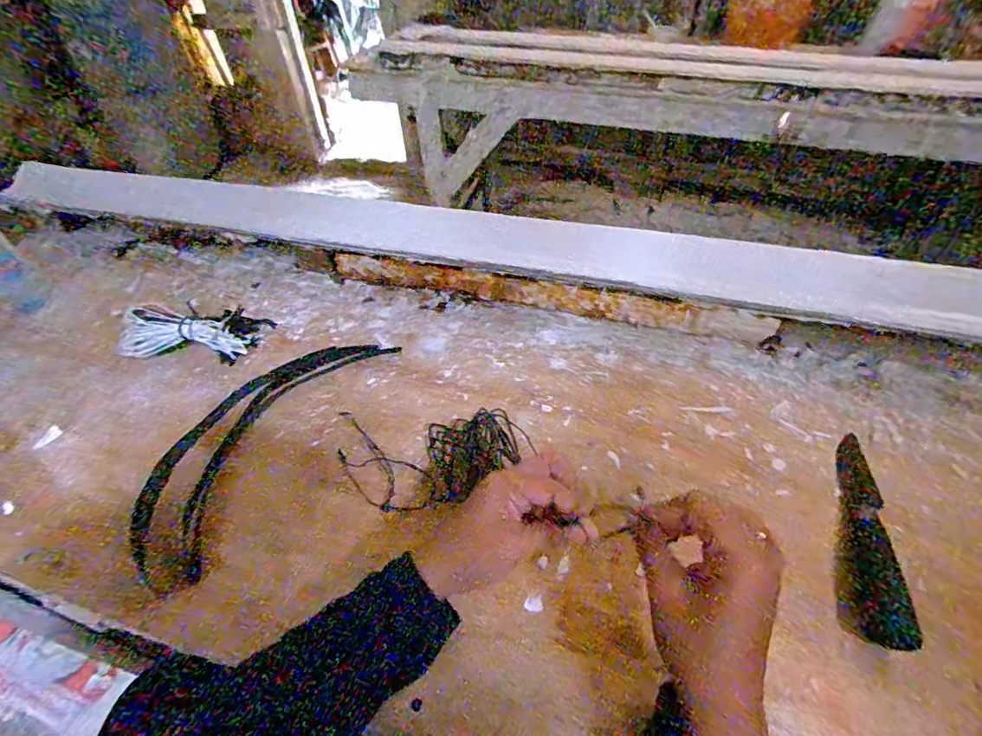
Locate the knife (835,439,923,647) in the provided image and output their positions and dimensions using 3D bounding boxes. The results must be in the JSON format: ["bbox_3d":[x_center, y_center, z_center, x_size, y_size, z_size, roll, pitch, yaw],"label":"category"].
[{"bbox_3d":[0.316,0.132,0.410,0.038,0.013,0.190,12,47,14],"label":"knife"}]

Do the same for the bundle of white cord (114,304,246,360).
[{"bbox_3d":[-0.341,-0.036,0.540,0.128,0.042,0.046,7,44,-11],"label":"bundle of white cord"}]

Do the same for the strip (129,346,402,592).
[{"bbox_3d":[-0.233,0.059,0.490,0.109,0.018,0.310,16,48,17],"label":"strip"}]

